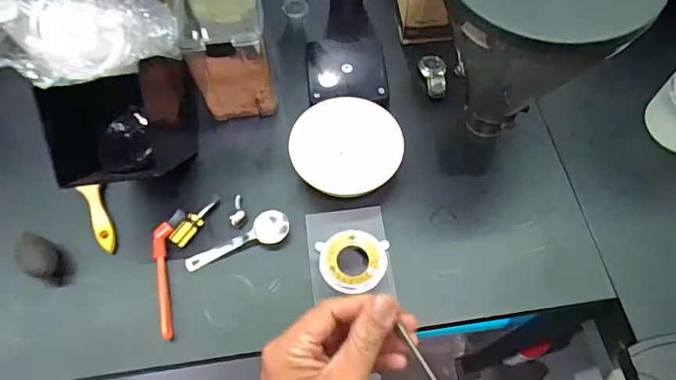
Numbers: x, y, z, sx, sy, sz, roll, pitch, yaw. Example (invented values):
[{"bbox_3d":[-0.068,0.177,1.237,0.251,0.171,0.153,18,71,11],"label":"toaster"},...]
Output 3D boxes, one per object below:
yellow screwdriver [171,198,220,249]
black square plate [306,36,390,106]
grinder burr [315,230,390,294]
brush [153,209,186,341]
[{"bbox_3d":[-0.180,0.040,0.592,0.021,0.023,0.080,35,68,17],"label":"yellow screwdriver"},{"bbox_3d":[0.013,-0.183,0.698,0.116,0.019,0.127,-6,63,-2],"label":"black square plate"},{"bbox_3d":[0.019,0.081,0.527,0.079,0.011,0.070,-9,63,-4],"label":"grinder burr"},{"bbox_3d":[-0.213,0.100,0.566,0.034,0.020,0.158,-1,62,0],"label":"brush"}]

